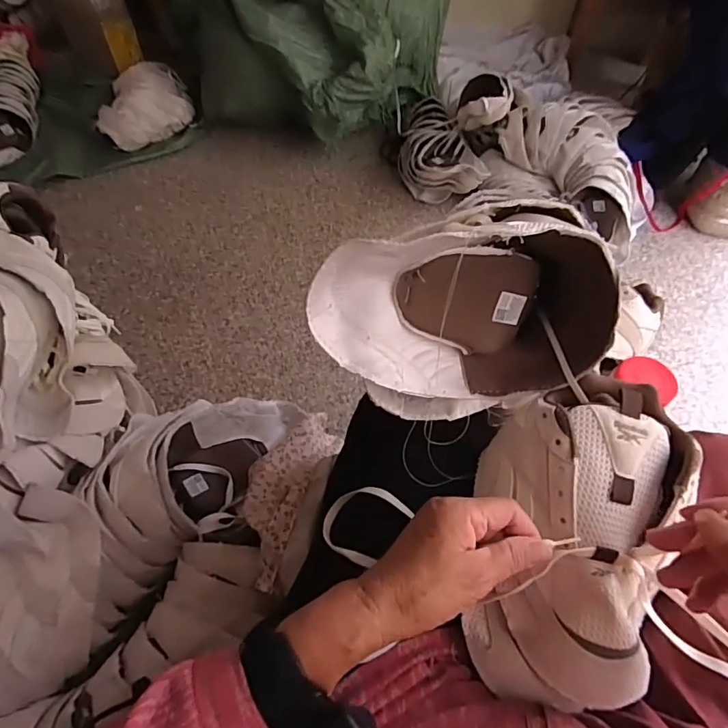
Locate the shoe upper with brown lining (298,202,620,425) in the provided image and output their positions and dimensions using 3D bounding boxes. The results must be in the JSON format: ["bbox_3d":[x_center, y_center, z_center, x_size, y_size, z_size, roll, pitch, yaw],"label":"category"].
[{"bbox_3d":[0.087,-0.044,0.387,0.255,0.181,0.100,-8,42,-5],"label":"shoe upper with brown lining"}]

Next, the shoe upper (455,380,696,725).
[{"bbox_3d":[0.150,0.117,0.352,0.131,0.096,0.218,18,58,12],"label":"shoe upper"}]

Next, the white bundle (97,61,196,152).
[{"bbox_3d":[-0.622,-0.736,1.373,0.248,0.122,0.280,-17,57,-11],"label":"white bundle"}]

